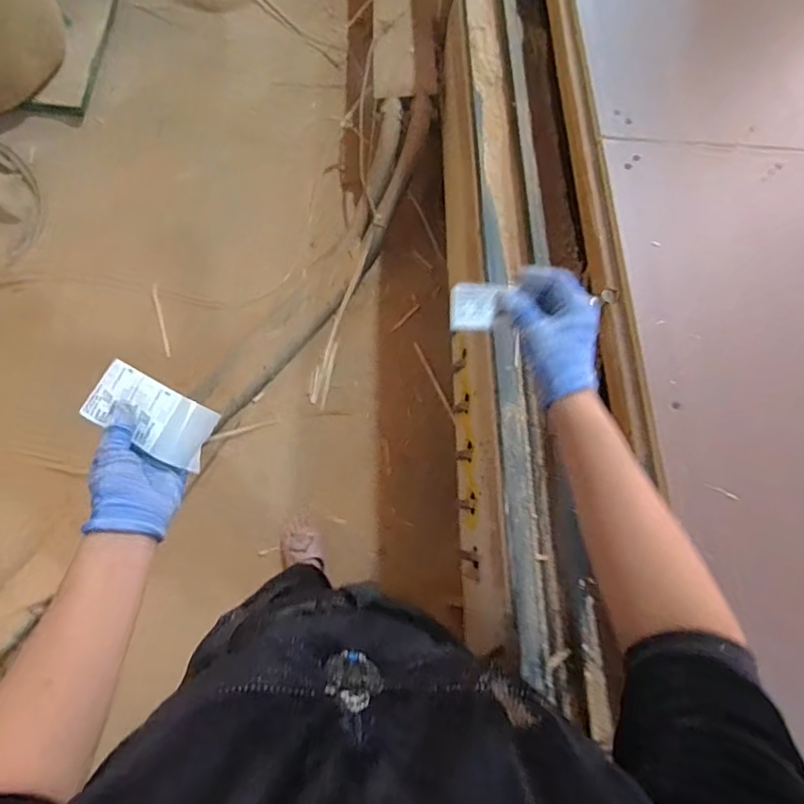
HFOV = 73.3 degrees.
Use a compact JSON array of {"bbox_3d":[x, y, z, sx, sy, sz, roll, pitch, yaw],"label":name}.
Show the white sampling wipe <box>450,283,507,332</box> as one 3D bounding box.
[{"bbox_3d":[0.070,-0.091,0.516,0.047,0.007,0.045,2,95,3],"label":"white sampling wipe"}]

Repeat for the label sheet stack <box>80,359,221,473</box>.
[{"bbox_3d":[-0.237,0.013,0.514,0.104,0.048,0.059,24,74,6],"label":"label sheet stack"}]

